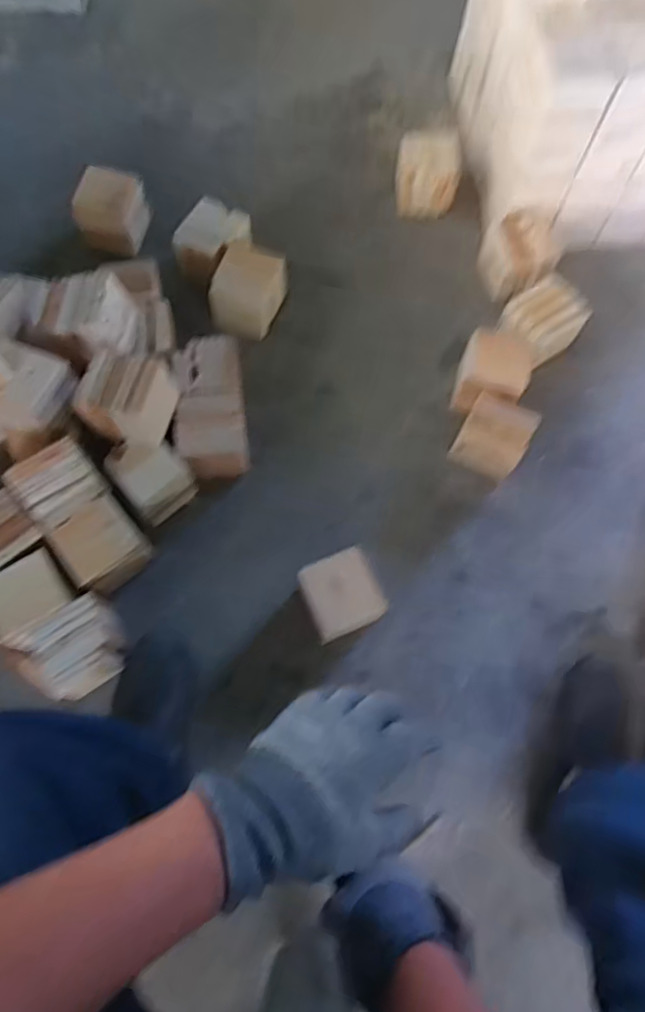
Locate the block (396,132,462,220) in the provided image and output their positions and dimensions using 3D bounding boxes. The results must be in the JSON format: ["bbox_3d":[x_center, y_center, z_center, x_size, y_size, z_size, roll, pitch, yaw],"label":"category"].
[{"bbox_3d":[0.187,-0.591,1.096,0.111,0.114,0.096,9,71,2],"label":"block"}]

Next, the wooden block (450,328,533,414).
[{"bbox_3d":[0.259,-0.201,0.942,0.098,0.071,0.114,14,68,7],"label":"wooden block"}]

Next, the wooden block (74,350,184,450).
[{"bbox_3d":[-0.269,-0.143,0.855,0.111,0.100,0.103,10,71,3],"label":"wooden block"}]

